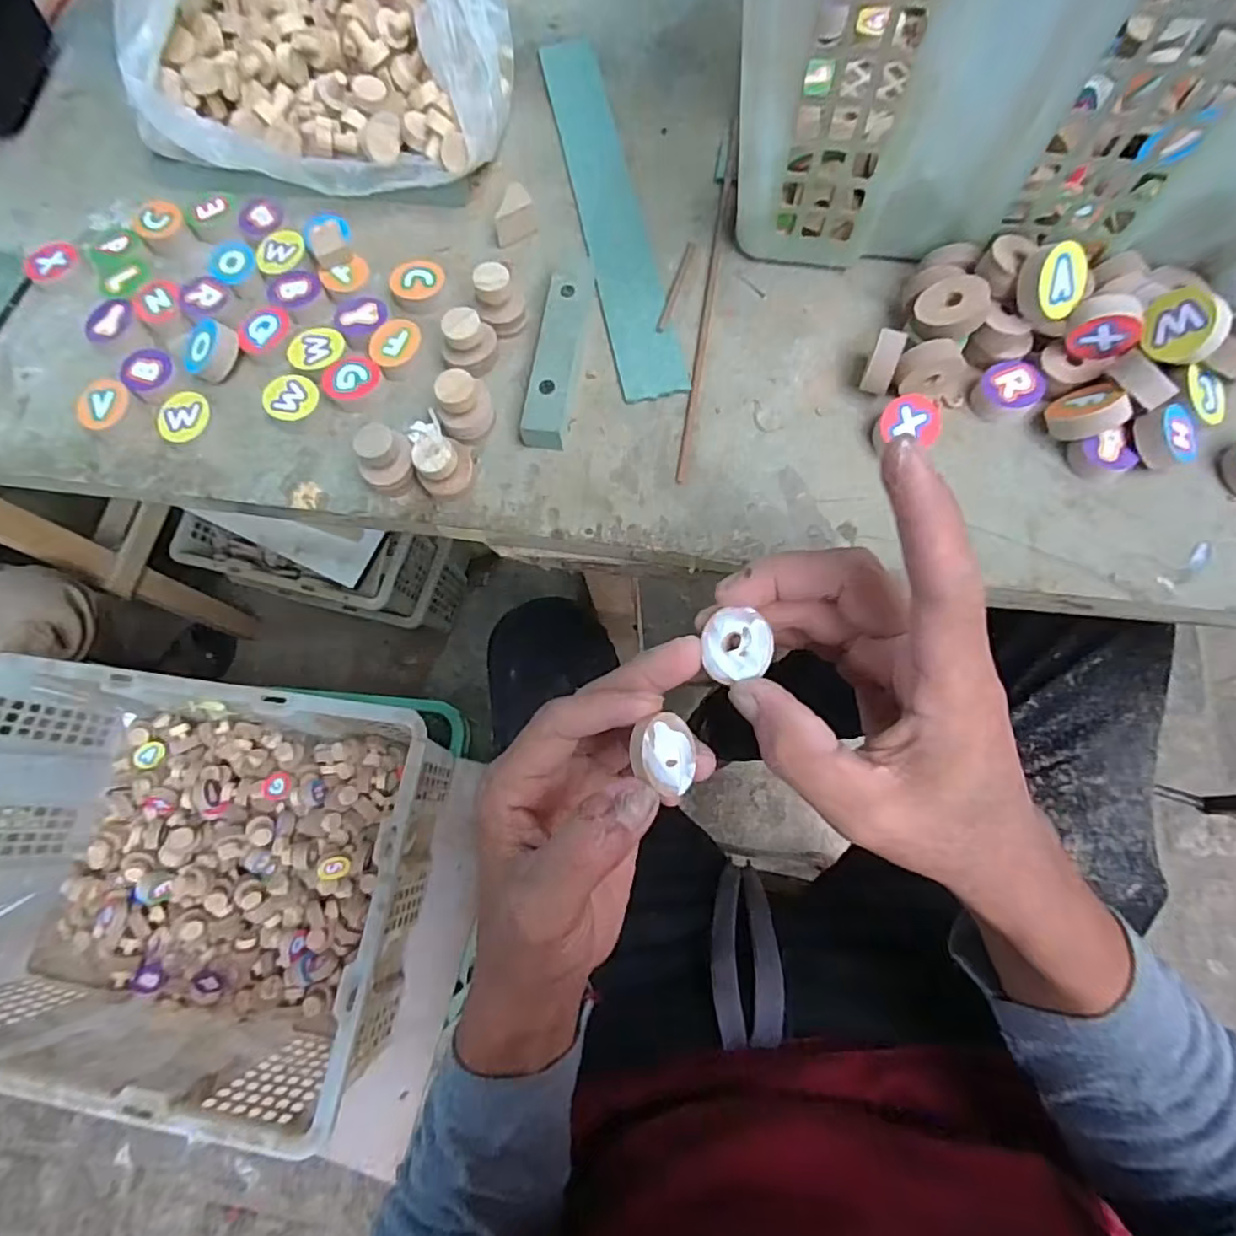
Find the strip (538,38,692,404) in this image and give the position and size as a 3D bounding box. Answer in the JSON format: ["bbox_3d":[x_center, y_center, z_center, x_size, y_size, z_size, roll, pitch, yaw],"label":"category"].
[{"bbox_3d":[-0.006,-0.243,0.355,0.036,0.004,0.273,-11,73,-2],"label":"strip"}]

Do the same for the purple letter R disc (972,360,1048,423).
[{"bbox_3d":[0.192,-0.111,0.302,0.030,0.013,0.026,-42,75,-10],"label":"purple letter R disc"}]

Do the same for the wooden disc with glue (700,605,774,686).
[{"bbox_3d":[0.044,0.009,0.228,0.025,0.004,0.027,-8,71,25],"label":"wooden disc with glue"}]

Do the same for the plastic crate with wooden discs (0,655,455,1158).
[{"bbox_3d":[-0.430,0.248,0.615,0.465,0.178,0.343,7,73,5],"label":"plastic crate with wooden discs"}]

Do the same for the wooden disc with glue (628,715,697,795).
[{"bbox_3d":[0.017,0.048,0.215,0.025,0.004,0.027,5,81,-41],"label":"wooden disc with glue"}]

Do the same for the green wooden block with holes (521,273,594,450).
[{"bbox_3d":[-0.031,-0.138,0.321,0.022,0.014,0.108,7,73,6],"label":"green wooden block with holes"}]

